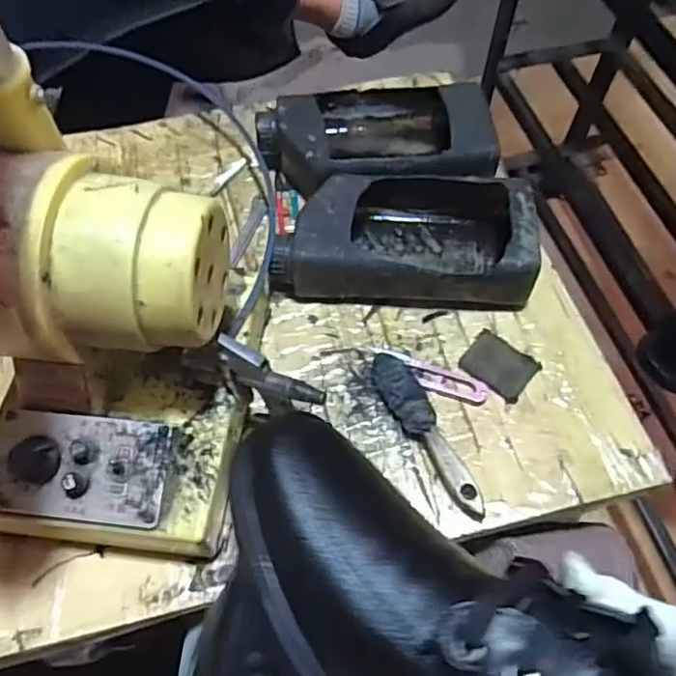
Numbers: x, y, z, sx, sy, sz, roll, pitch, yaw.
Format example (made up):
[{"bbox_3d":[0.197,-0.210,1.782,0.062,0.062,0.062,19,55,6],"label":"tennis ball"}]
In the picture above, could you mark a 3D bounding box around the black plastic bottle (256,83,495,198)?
[{"bbox_3d":[0.034,-0.196,0.595,0.215,0.061,0.127,-3,61,-1],"label":"black plastic bottle"}]

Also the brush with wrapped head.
[{"bbox_3d":[0.067,0.070,0.466,0.030,0.023,0.145,-23,63,-11],"label":"brush with wrapped head"}]

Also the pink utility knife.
[{"bbox_3d":[0.074,0.028,0.497,0.100,0.009,0.023,22,63,13],"label":"pink utility knife"}]

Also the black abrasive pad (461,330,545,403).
[{"bbox_3d":[0.132,0.021,0.498,0.055,0.010,0.048,35,67,18],"label":"black abrasive pad"}]

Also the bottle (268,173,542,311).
[{"bbox_3d":[0.057,-0.092,0.537,0.221,0.059,0.122,1,61,1],"label":"bottle"}]

